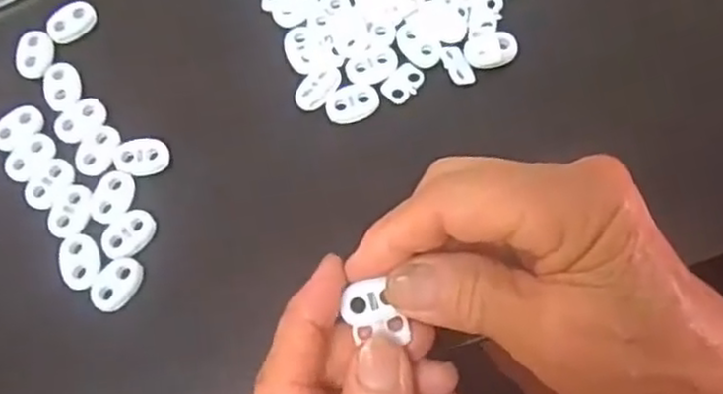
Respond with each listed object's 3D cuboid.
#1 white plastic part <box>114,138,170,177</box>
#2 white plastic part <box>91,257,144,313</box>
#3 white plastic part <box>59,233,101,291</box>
[{"bbox_3d":[-0.092,-0.017,0.292,0.022,0.004,0.016,-11,72,-3],"label":"white plastic part"},{"bbox_3d":[-0.096,0.034,0.276,0.014,0.005,0.023,35,76,11],"label":"white plastic part"},{"bbox_3d":[-0.111,0.025,0.276,0.015,0.004,0.023,-14,72,-4],"label":"white plastic part"}]

